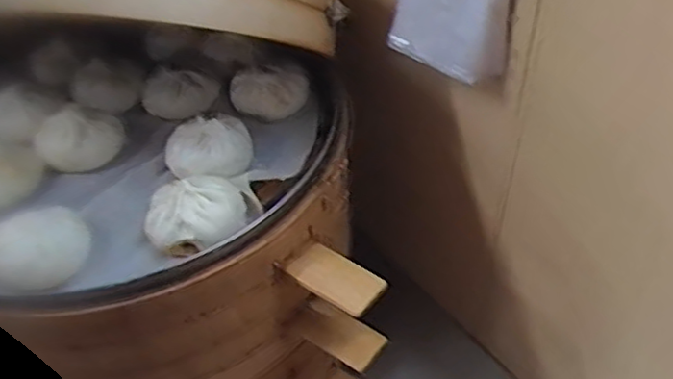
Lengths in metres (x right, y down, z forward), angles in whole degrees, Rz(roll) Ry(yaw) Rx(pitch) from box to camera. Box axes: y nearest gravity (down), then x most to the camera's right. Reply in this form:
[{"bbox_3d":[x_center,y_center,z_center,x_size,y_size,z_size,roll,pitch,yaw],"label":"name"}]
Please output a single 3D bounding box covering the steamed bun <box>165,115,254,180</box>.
[{"bbox_3d":[-0.127,-0.037,0.698,0.083,0.049,0.083,-9,44,-6],"label":"steamed bun"}]

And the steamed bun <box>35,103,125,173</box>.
[{"bbox_3d":[-0.262,-0.052,0.713,0.083,0.046,0.083,-21,47,-17],"label":"steamed bun"}]

